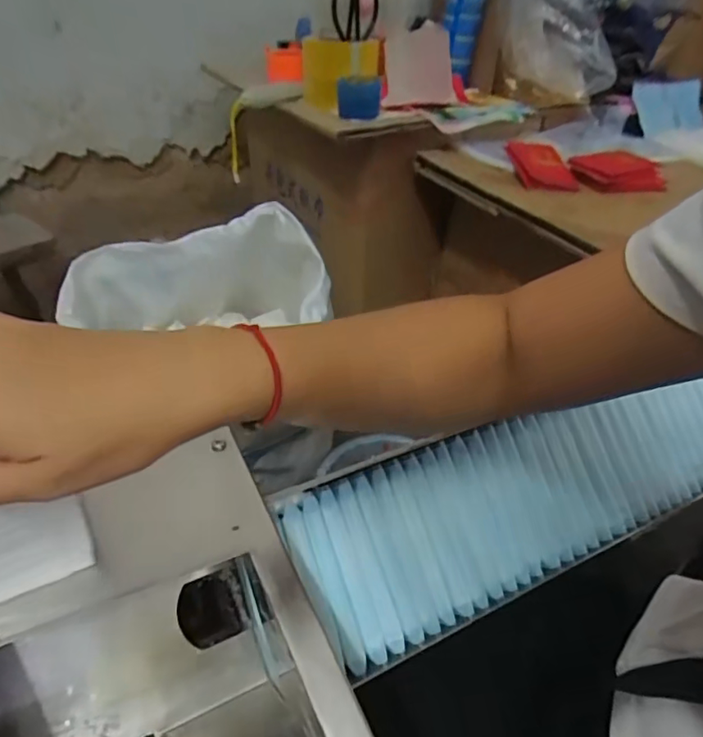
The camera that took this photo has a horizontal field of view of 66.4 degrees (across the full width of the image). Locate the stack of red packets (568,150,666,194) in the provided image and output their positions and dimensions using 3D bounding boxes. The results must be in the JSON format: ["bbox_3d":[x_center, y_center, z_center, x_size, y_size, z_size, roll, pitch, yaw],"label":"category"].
[{"bbox_3d":[0.384,-0.285,0.777,0.126,0.028,0.098,-6,37,-13],"label":"stack of red packets"}]

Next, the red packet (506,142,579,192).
[{"bbox_3d":[0.269,-0.289,0.763,0.090,0.013,0.092,0,63,-15],"label":"red packet"}]

